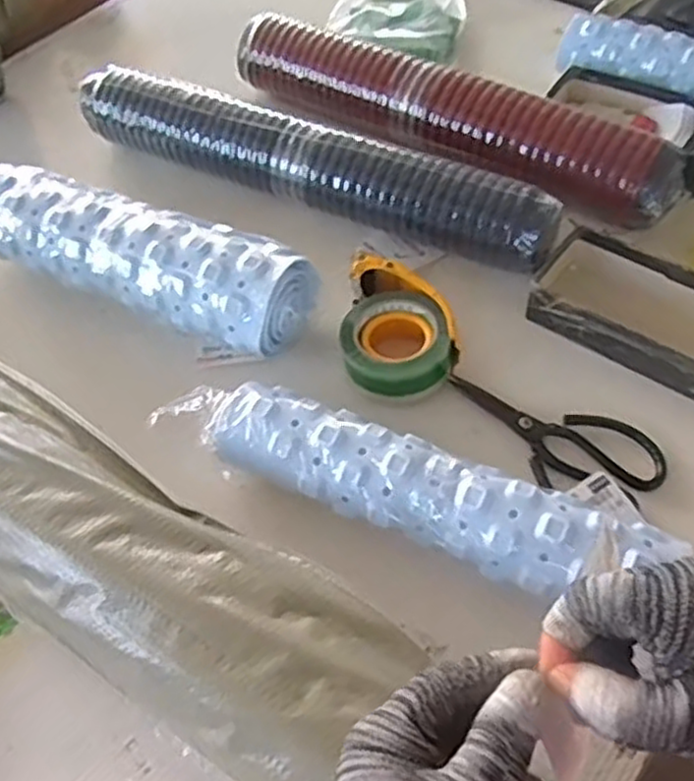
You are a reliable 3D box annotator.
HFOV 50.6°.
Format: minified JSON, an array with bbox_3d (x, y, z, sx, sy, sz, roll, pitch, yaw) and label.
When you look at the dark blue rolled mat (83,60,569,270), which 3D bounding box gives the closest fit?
[{"bbox_3d":[-0.059,-0.272,0.878,0.628,0.086,0.083,22,59,19],"label":"dark blue rolled mat"}]

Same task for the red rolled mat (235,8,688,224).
[{"bbox_3d":[0.109,-0.335,0.893,0.571,0.091,0.082,27,61,21],"label":"red rolled mat"}]

